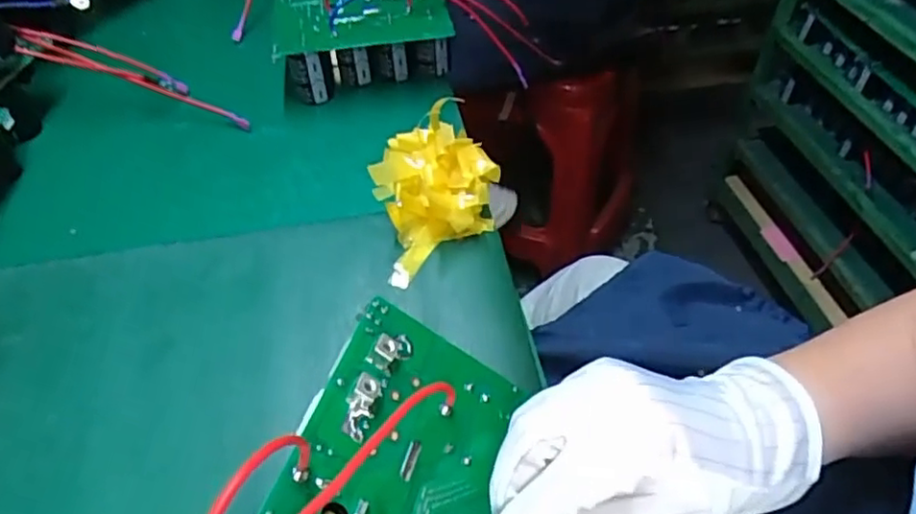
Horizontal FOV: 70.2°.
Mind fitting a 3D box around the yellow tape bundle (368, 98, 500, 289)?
[{"bbox_3d":[-0.015,-0.057,0.471,0.090,0.063,0.125,-5,47,-4],"label":"yellow tape bundle"}]

